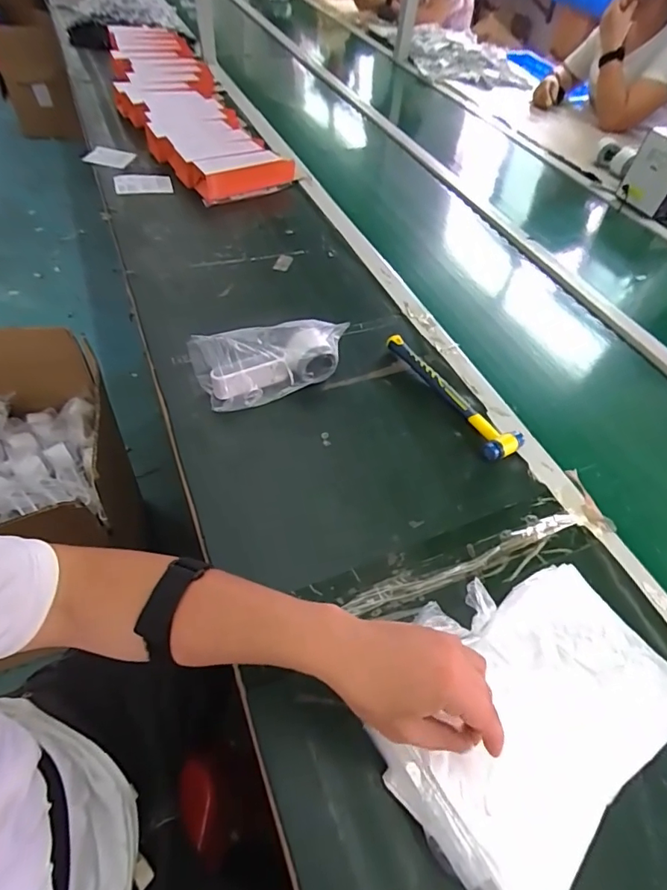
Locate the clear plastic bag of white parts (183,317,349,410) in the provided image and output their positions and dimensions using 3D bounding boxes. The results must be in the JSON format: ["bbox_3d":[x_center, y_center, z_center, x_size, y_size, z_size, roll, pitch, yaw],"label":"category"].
[{"bbox_3d":[-0.081,-0.106,0.645,0.203,0.080,0.069,-11,54,-14],"label":"clear plastic bag of white parts"}]

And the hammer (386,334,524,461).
[{"bbox_3d":[0.165,-0.076,0.670,0.064,0.023,0.243,-19,56,-20],"label":"hammer"}]

